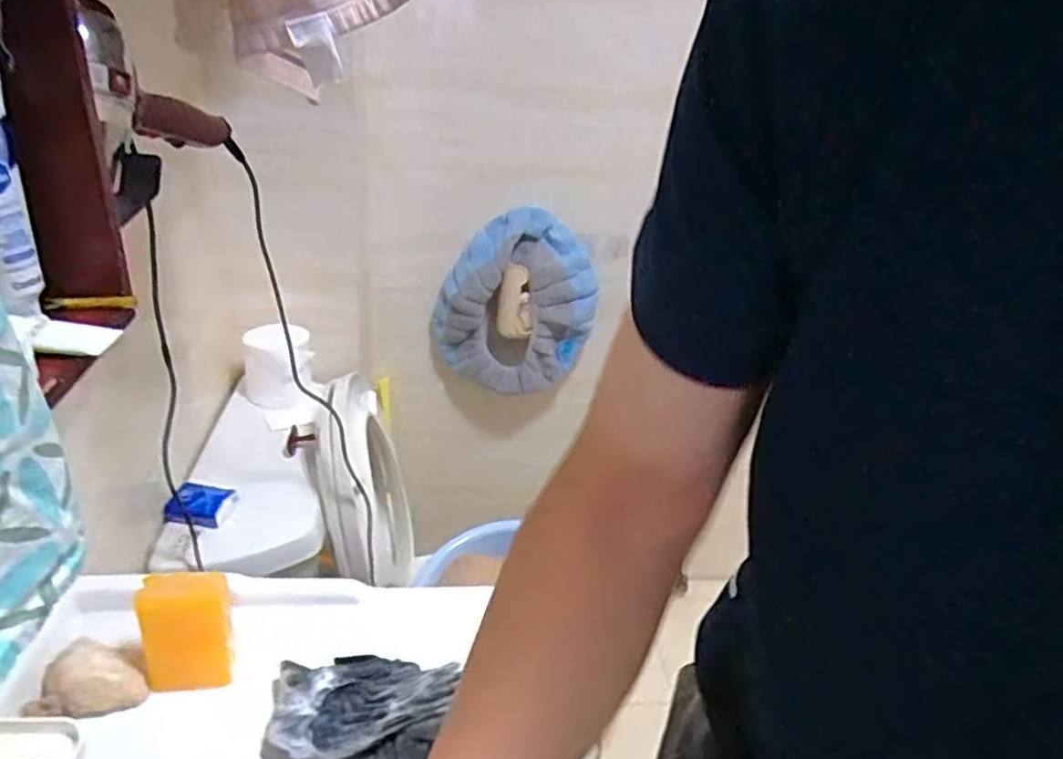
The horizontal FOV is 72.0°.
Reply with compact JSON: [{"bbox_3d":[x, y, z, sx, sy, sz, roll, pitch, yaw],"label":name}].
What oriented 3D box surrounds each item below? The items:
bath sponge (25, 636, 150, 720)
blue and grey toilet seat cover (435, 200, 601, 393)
[{"bbox_3d":[-0.363,0.244,0.600,0.081,0.038,0.050,-7,31,-22],"label":"bath sponge"},{"bbox_3d":[-0.028,-0.144,1.457,0.316,0.345,0.076,-1,29,-12],"label":"blue and grey toilet seat cover"}]

